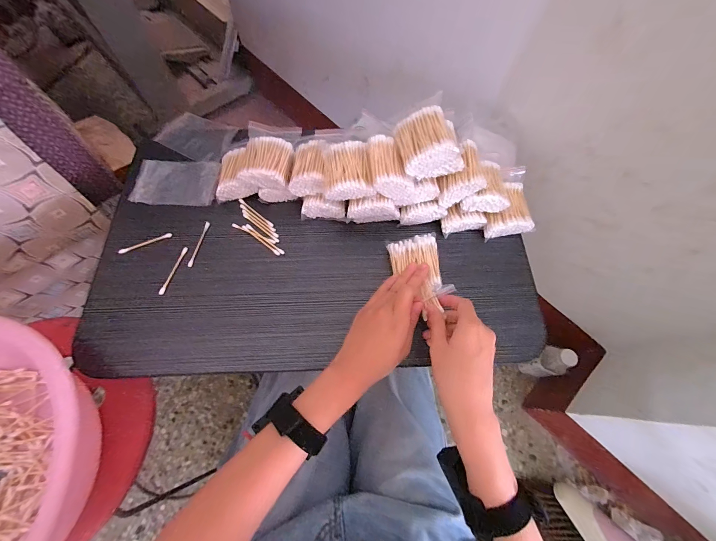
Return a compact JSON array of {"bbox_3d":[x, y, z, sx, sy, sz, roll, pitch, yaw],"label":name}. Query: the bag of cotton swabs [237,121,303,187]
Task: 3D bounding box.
[{"bbox_3d":[-0.126,-0.170,0.425,0.072,0.028,0.113,6,68,1],"label":"bag of cotton swabs"}]

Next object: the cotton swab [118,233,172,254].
[{"bbox_3d":[-0.297,-0.038,0.421,0.069,0.006,0.009,-26,71,-12],"label":"cotton swab"}]

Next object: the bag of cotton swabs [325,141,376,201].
[{"bbox_3d":[-0.011,-0.127,0.384,0.058,0.029,0.070,0,68,-2],"label":"bag of cotton swabs"}]

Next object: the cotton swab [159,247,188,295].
[{"bbox_3d":[-0.251,0.000,0.409,0.006,0.004,0.071,14,68,4],"label":"cotton swab"}]

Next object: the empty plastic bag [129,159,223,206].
[{"bbox_3d":[-0.273,-0.135,0.458,0.128,0.012,0.082,1,65,0],"label":"empty plastic bag"}]

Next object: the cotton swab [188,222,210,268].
[{"bbox_3d":[-0.225,-0.038,0.425,0.007,0.005,0.071,12,68,3],"label":"cotton swab"}]

